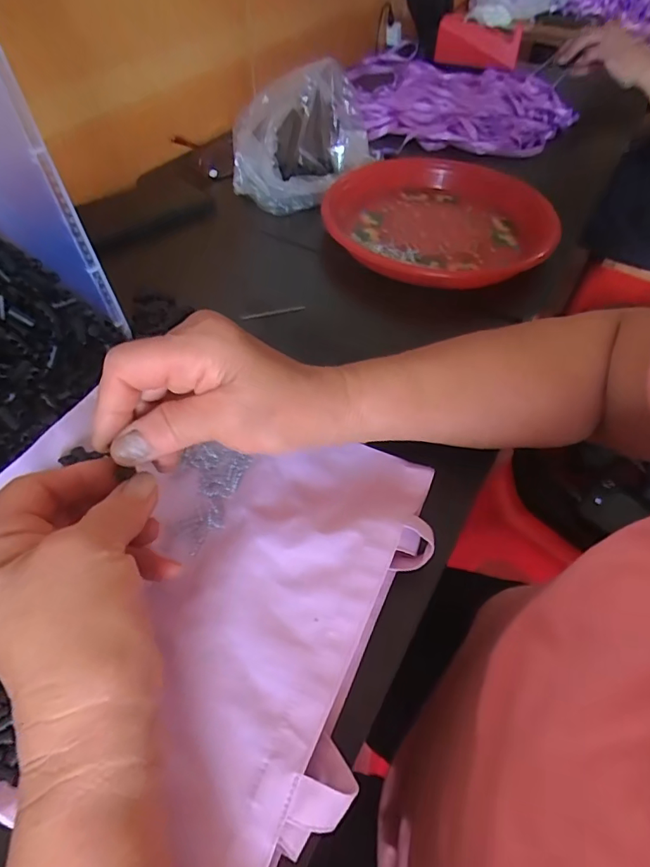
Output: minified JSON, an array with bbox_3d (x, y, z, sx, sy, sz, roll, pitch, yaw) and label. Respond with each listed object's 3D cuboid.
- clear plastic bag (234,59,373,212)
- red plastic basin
[{"bbox_3d":[-0.030,-0.313,0.538,0.081,0.122,0.154,35,57,24],"label":"clear plastic bag"},{"bbox_3d":[0.126,-0.226,0.515,0.216,0.039,0.240,25,54,18],"label":"red plastic basin"}]

